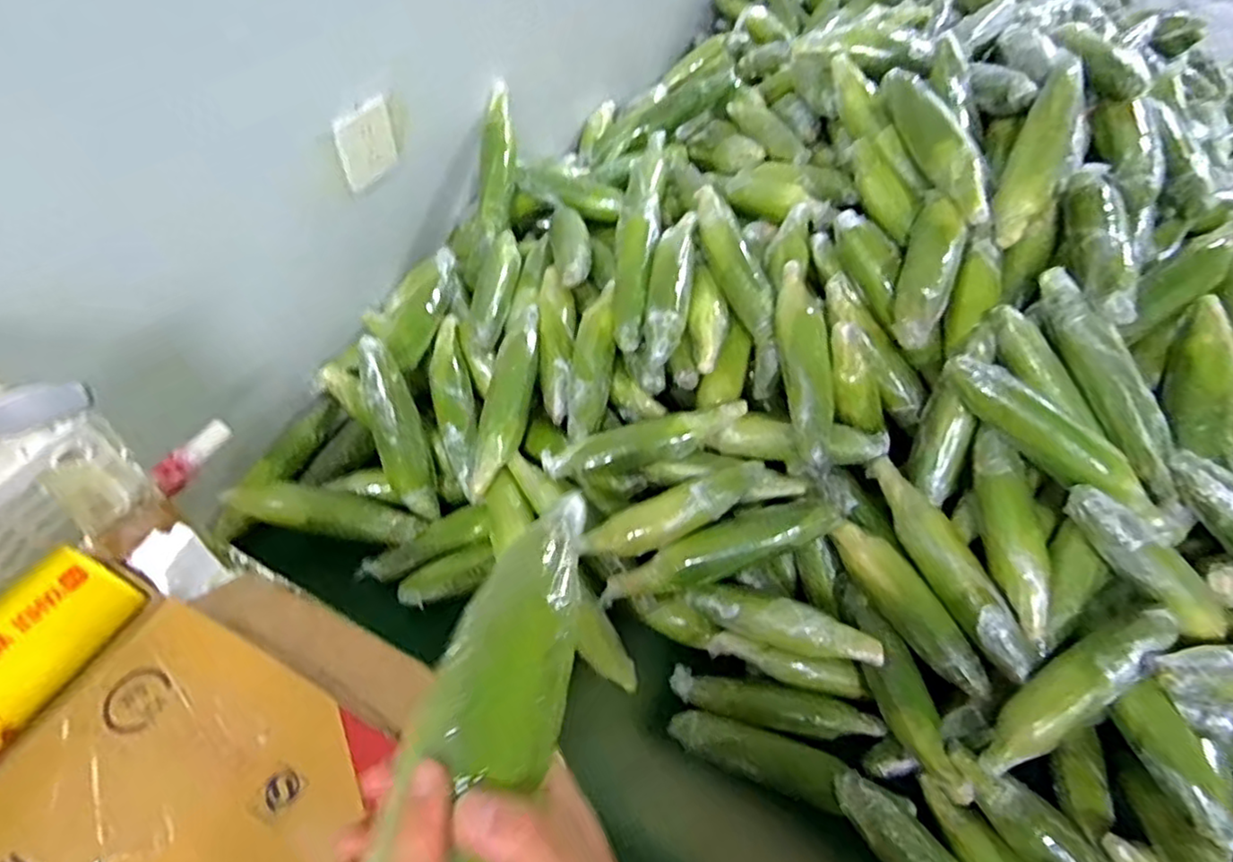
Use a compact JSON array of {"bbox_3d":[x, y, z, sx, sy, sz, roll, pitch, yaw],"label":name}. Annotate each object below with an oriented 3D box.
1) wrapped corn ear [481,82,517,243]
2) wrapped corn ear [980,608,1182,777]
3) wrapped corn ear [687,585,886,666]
[{"bbox_3d":[-0.186,-0.420,1.035,0.054,0.046,0.257,1,83,-5],"label":"wrapped corn ear"},{"bbox_3d":[0.446,0.251,0.656,0.225,0.051,0.056,-47,62,10],"label":"wrapped corn ear"},{"bbox_3d":[0.175,0.208,0.718,0.212,0.043,0.043,12,50,24],"label":"wrapped corn ear"}]

